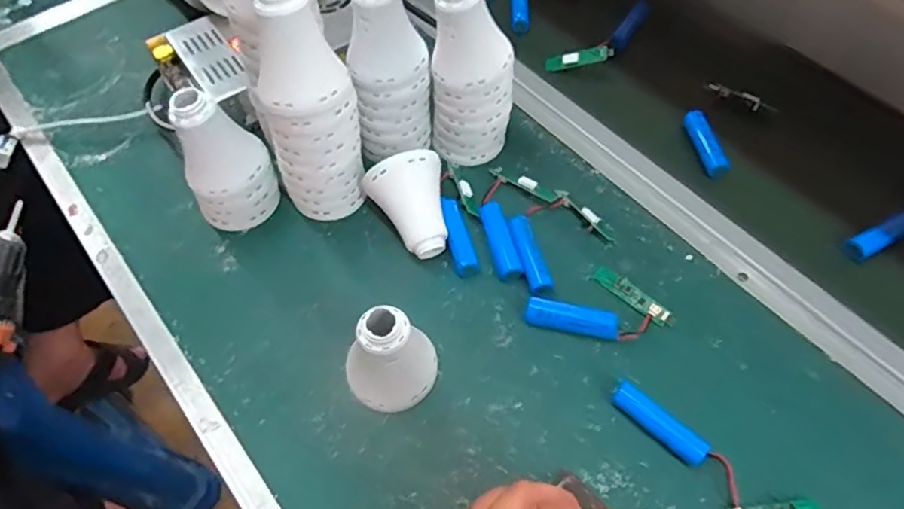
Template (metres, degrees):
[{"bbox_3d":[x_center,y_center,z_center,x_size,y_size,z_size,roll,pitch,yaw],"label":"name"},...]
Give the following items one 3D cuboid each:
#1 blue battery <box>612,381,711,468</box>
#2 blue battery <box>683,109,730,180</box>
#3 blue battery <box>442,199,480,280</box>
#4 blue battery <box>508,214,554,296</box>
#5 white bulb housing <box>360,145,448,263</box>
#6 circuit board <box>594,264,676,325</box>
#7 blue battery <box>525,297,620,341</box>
[{"bbox_3d":[0.140,0.117,0.410,0.069,0.019,0.019,40,66,23],"label":"blue battery"},{"bbox_3d":[0.227,-0.100,0.539,0.022,0.013,0.073,-6,58,-3],"label":"blue battery"},{"bbox_3d":[0.004,-0.013,0.484,0.020,0.018,0.071,-14,59,-8],"label":"blue battery"},{"bbox_3d":[0.061,0.001,0.479,0.019,0.013,0.072,-13,59,-7],"label":"blue battery"},{"bbox_3d":[-0.033,-0.035,0.474,0.058,0.063,0.064,-12,58,-7],"label":"white bulb housing"},{"bbox_3d":[0.140,0.032,0.463,0.014,0.007,0.068,-39,65,-21],"label":"circuit board"},{"bbox_3d":[0.090,0.050,0.449,0.068,0.019,0.021,10,59,7],"label":"blue battery"}]

